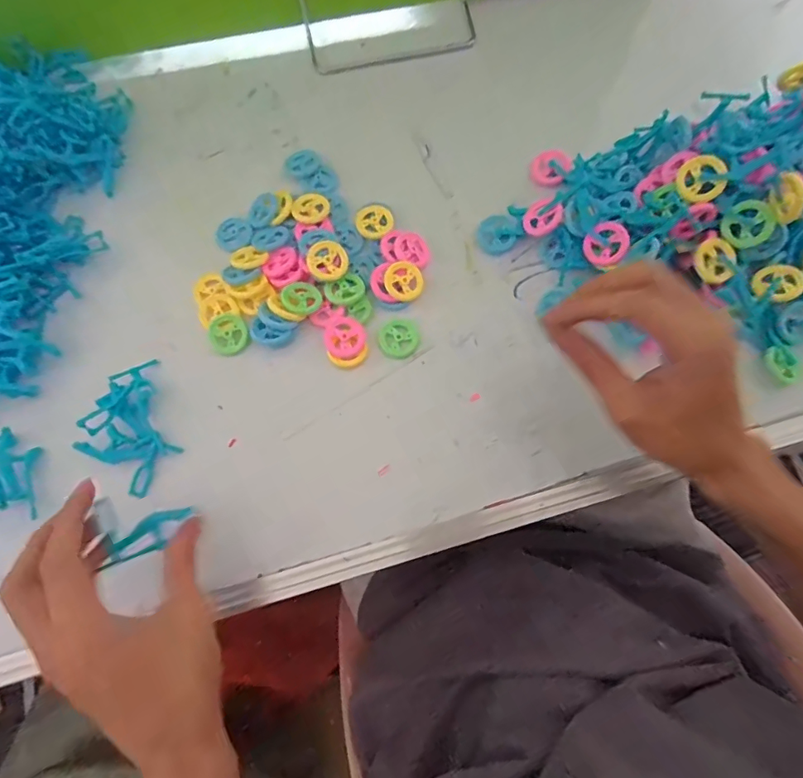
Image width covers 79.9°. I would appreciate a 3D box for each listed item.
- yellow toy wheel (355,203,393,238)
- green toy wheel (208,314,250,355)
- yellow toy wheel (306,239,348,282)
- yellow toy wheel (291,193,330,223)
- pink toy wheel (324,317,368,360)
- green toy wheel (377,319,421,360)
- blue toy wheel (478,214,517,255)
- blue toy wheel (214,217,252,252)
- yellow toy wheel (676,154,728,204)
[{"bbox_3d":[-0.021,-0.133,0.379,0.029,0.007,0.027,0,75,1],"label":"yellow toy wheel"},{"bbox_3d":[-0.129,-0.041,0.358,0.028,0.006,0.031,-28,76,-7],"label":"green toy wheel"},{"bbox_3d":[-0.055,-0.095,0.354,0.029,0.006,0.030,0,89,-12],"label":"yellow toy wheel"},{"bbox_3d":[-0.072,-0.143,0.380,0.029,0.004,0.024,-24,92,-7],"label":"yellow toy wheel"},{"bbox_3d":[-0.041,-0.038,0.353,0.030,0.008,0.029,0,75,1],"label":"pink toy wheel"},{"bbox_3d":[-0.002,-0.038,0.358,0.031,0.005,0.030,0,75,1],"label":"green toy wheel"},{"bbox_3d":[0.074,-0.120,0.374,0.027,0.005,0.029,1,94,9],"label":"blue toy wheel"},{"bbox_3d":[-0.133,-0.123,0.380,0.028,0.005,0.032,-27,76,-6],"label":"blue toy wheel"},{"bbox_3d":[0.201,-0.141,0.321,0.029,0.009,0.029,5,101,28],"label":"yellow toy wheel"}]

